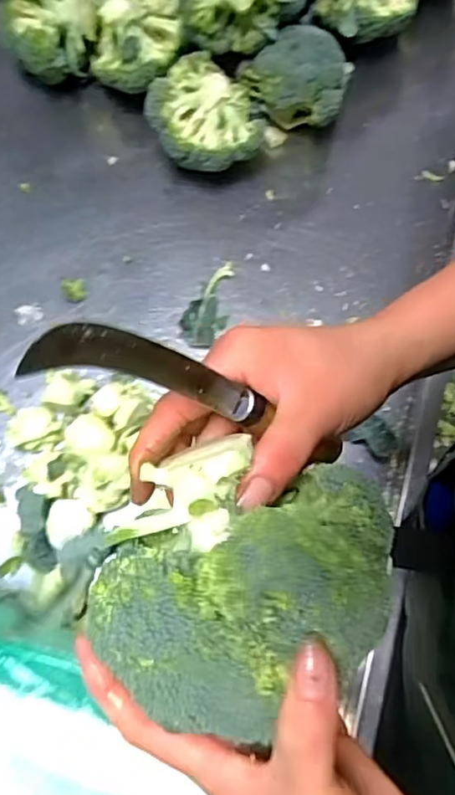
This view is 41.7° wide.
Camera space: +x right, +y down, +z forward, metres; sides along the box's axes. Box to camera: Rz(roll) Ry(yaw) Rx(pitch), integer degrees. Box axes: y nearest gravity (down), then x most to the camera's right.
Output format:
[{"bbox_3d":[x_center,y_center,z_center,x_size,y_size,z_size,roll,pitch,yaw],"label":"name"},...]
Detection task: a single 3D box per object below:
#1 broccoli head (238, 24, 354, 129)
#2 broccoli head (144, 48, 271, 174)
[{"bbox_3d":[0.078,-0.367,0.715,0.127,0.100,0.080,2,74,0],"label":"broccoli head"},{"bbox_3d":[-0.020,-0.325,0.699,0.129,0.098,0.130,7,74,2],"label":"broccoli head"}]

